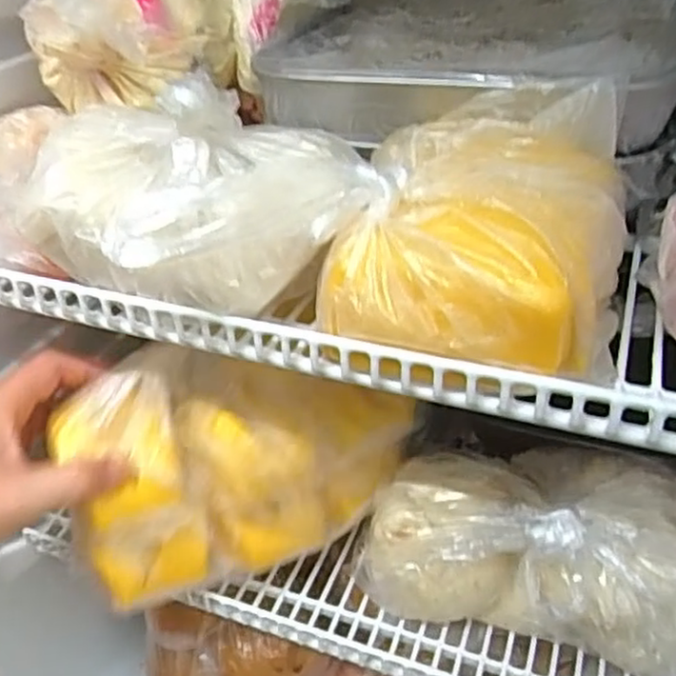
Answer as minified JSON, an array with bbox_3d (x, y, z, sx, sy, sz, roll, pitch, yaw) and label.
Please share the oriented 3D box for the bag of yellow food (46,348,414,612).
[{"bbox_3d":[-0.050,0.065,0.390,0.181,0.108,0.068,-15,38,-14],"label":"bag of yellow food"}]

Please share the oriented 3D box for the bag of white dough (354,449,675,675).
[{"bbox_3d":[0.099,0.109,0.365,0.194,0.093,0.074,12,40,20],"label":"bag of white dough"}]

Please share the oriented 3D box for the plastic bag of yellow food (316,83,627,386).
[{"bbox_3d":[0.050,-0.043,0.258,0.102,0.058,0.095,7,39,14],"label":"plastic bag of yellow food"}]

